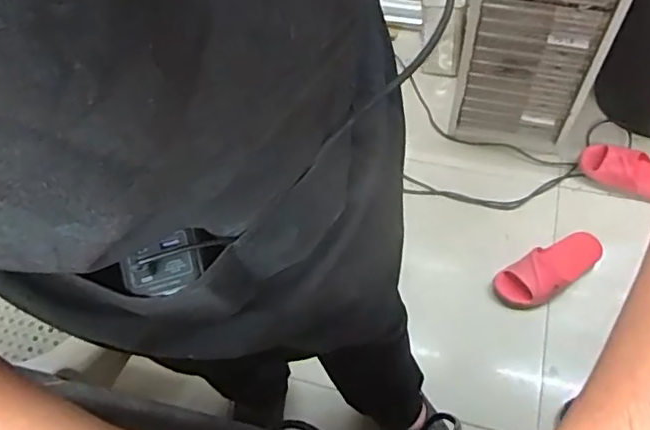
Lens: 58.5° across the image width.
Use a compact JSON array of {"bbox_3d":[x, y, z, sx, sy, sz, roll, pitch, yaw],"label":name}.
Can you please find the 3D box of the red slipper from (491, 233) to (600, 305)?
[{"bbox_3d":[0.492,0.115,1.265,0.237,0.066,0.098,-27,61,-12],"label":"red slipper"}]

